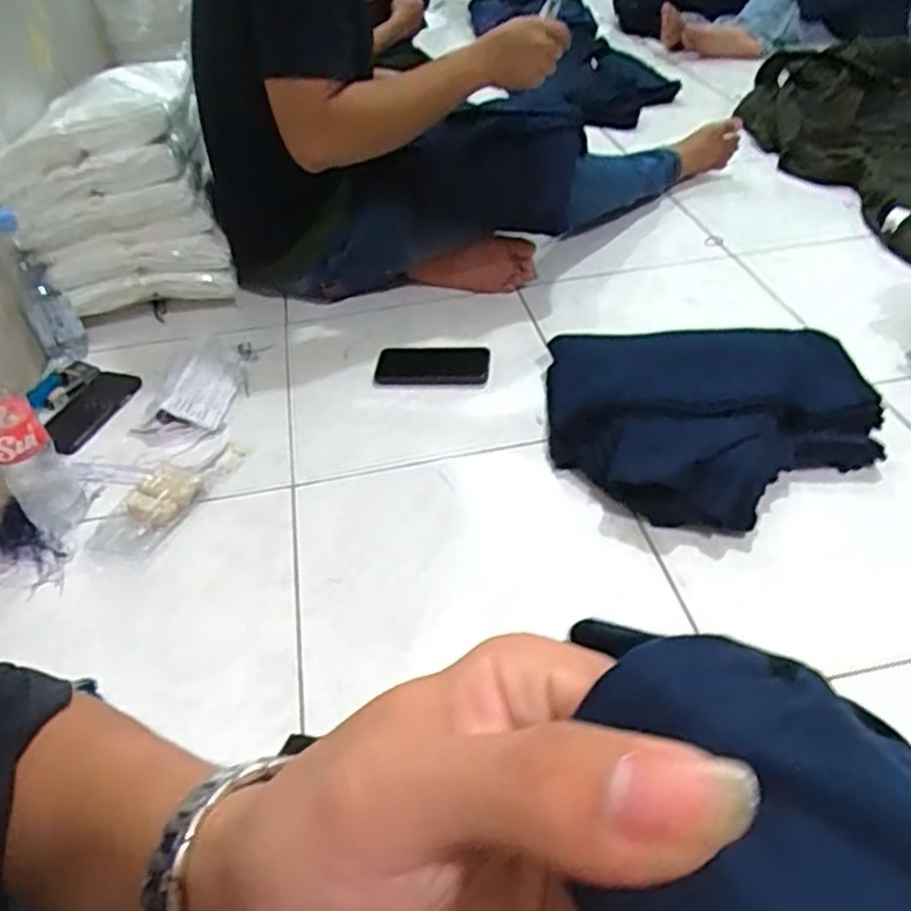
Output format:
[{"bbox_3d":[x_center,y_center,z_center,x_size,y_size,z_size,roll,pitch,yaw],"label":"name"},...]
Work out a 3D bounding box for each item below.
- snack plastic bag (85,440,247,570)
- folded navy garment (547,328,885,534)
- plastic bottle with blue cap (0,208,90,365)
[{"bbox_3d":[-0.358,0.046,0.903,0.091,0.032,0.223,11,46,18],"label":"snack plastic bag"},{"bbox_3d":[0.330,-0.055,0.943,0.410,0.070,0.371,-2,43,6],"label":"folded navy garment"},{"bbox_3d":[-0.625,-0.246,1.084,0.069,0.221,0.064,-29,47,-22],"label":"plastic bottle with blue cap"}]

